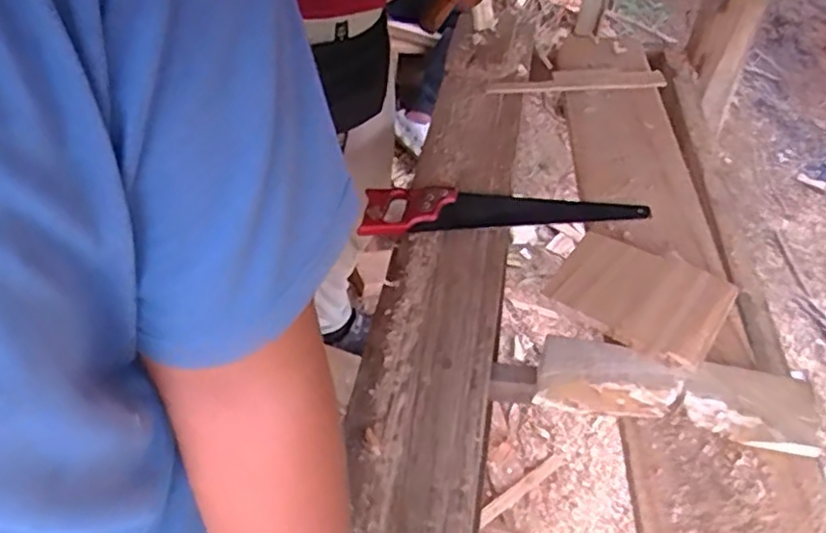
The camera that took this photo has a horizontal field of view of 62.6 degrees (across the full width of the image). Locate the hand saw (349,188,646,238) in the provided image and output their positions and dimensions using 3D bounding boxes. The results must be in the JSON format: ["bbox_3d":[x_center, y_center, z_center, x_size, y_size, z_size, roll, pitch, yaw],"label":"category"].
[{"bbox_3d":[0.132,-0.084,0.985,0.403,0.027,0.094,0,44,-1],"label":"hand saw"}]

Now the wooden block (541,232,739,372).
[{"bbox_3d":[0.272,0.033,0.830,0.199,0.030,0.153,27,50,25],"label":"wooden block"}]

